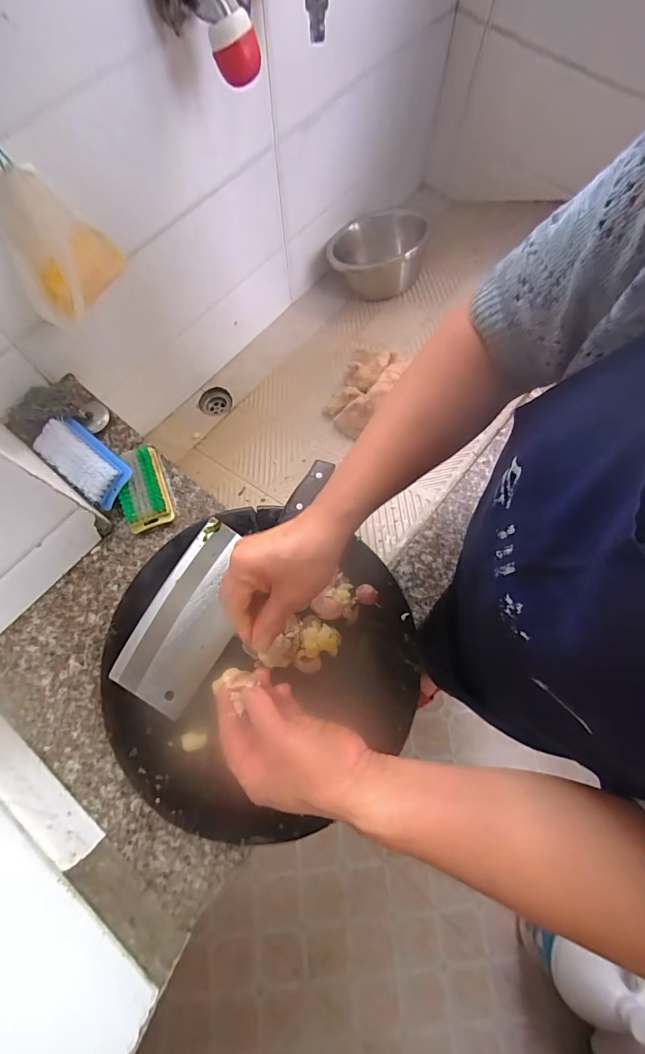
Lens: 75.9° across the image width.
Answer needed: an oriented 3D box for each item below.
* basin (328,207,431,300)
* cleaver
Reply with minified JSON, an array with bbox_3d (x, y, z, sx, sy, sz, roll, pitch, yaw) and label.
[{"bbox_3d":[0.097,-0.501,0.746,0.169,0.098,0.142,-4,80,9],"label":"basin"},{"bbox_3d":[-0.103,0.041,0.437,0.090,0.036,0.297,31,75,8],"label":"cleaver"}]

